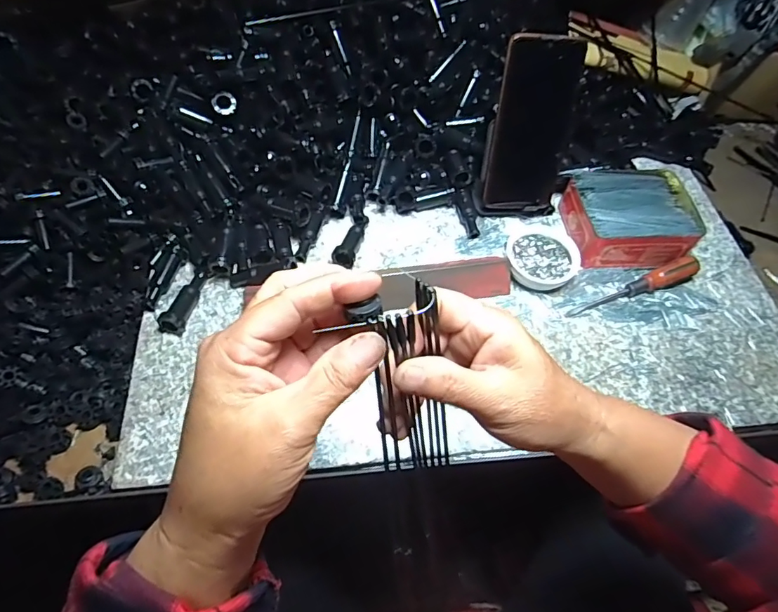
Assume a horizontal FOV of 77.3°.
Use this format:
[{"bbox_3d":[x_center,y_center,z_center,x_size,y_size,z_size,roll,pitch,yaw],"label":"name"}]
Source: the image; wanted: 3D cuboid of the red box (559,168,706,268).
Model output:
[{"bbox_3d":[0.260,-0.098,0.531,0.123,0.046,0.108,-3,58,-5],"label":"red box"}]

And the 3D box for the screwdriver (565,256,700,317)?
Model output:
[{"bbox_3d":[0.251,-0.017,0.492,0.149,0.026,0.022,-21,61,-15],"label":"screwdriver"}]

